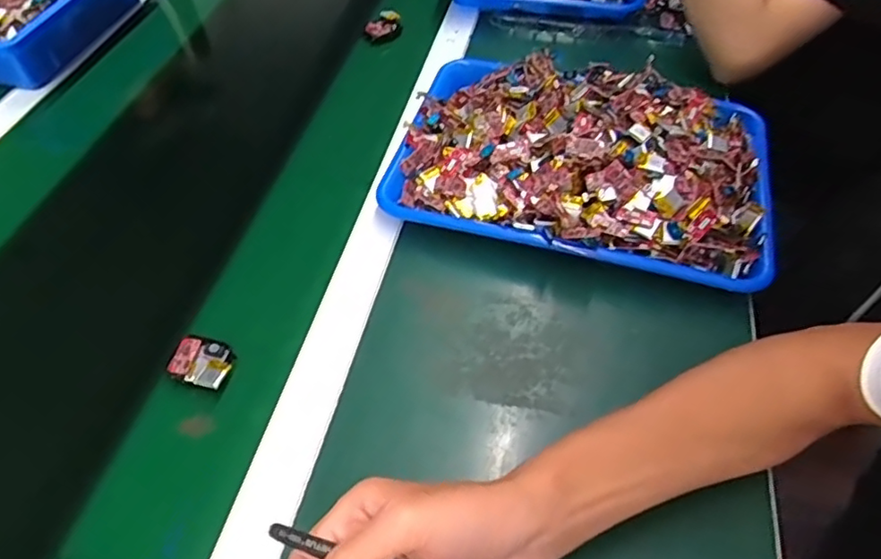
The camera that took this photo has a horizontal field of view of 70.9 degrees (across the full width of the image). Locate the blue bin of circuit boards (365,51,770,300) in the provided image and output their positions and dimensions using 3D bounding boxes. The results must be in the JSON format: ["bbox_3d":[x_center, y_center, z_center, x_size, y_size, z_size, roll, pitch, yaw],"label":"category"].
[{"bbox_3d":[0.130,-0.119,0.571,0.332,0.065,0.238,12,52,13],"label":"blue bin of circuit boards"}]

